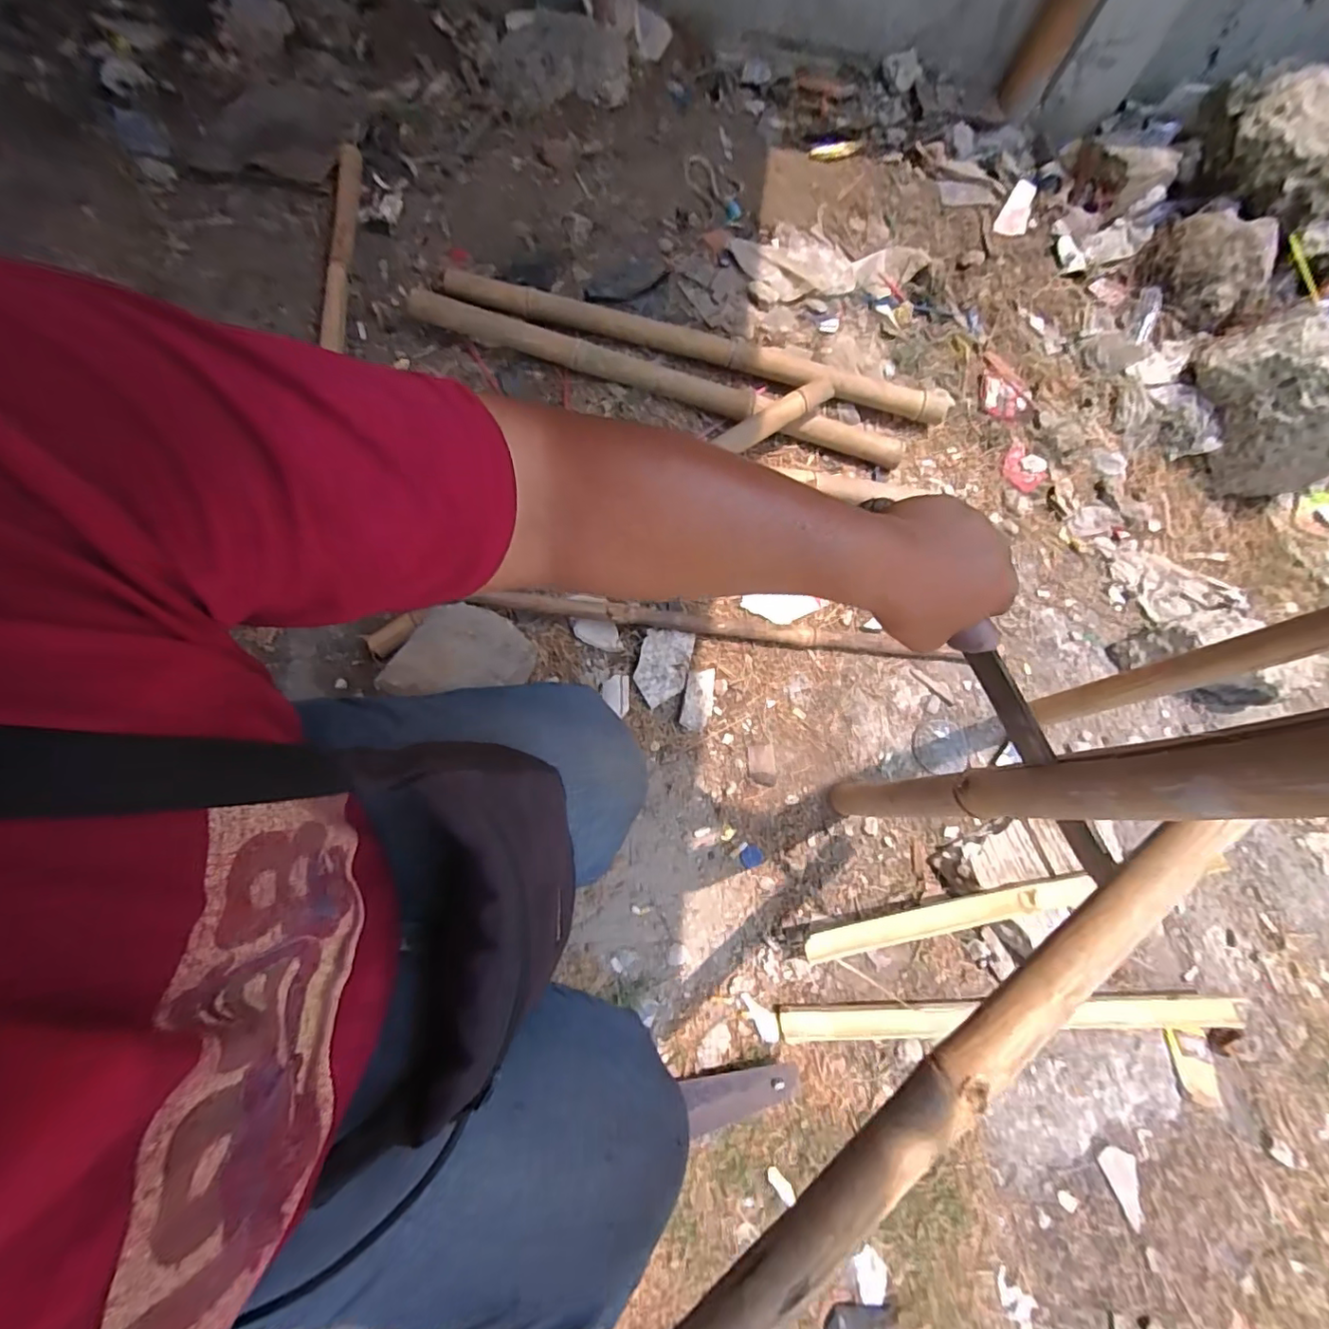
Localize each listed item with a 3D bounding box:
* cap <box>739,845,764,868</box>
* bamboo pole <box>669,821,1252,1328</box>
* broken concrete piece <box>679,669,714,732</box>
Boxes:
[{"bbox_3d":[0.131,0.290,0.859,0.037,0.006,0.032,-2,72,-7],"label":"cap"},{"bbox_3d":[0.185,0.277,0.368,0.539,0.038,0.034,-36,77,-12],"label":"bamboo pole"},{"bbox_3d":[0.055,0.054,0.905,0.046,0.025,0.100,12,71,-2],"label":"broken concrete piece"}]

